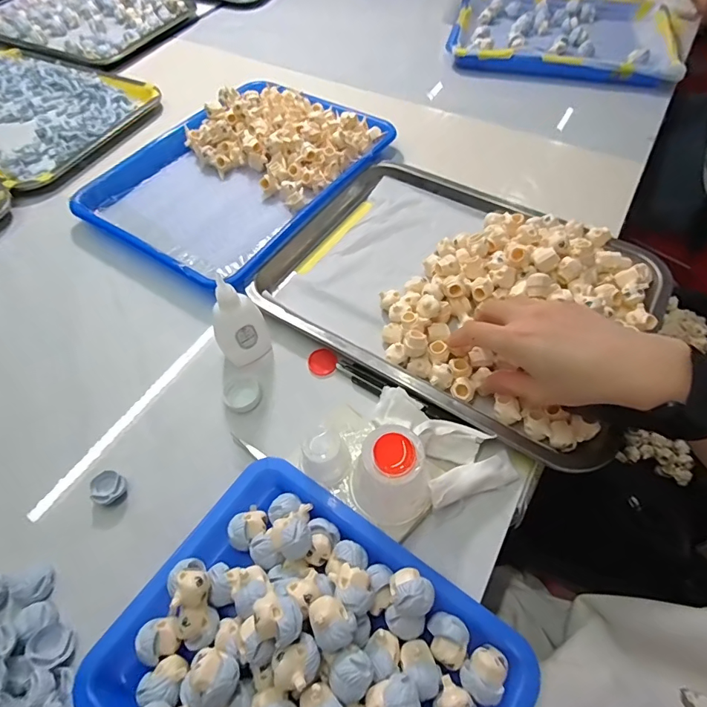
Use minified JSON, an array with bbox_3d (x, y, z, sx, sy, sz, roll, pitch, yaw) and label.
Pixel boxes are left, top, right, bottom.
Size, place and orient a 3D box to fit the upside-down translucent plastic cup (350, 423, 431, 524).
[{"bbox_3d":[0.024,0.083,0.283,0.048,0.065,0.048,-1,58,1],"label":"upside-down translucent plastic cup"}]

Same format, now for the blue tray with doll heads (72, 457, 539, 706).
[{"bbox_3d":[-0.026,0.179,0.237,0.220,0.050,0.171,31,64,19],"label":"blue tray with doll heads"}]

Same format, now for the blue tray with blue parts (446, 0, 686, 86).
[{"bbox_3d":[0.330,-0.515,0.683,0.322,0.033,0.268,13,59,9],"label":"blue tray with blue parts"}]

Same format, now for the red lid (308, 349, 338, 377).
[{"bbox_3d":[-0.027,0.008,0.377,0.024,0.004,0.026,-1,58,1],"label":"red lid"}]

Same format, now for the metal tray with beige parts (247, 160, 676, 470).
[{"bbox_3d":[0.103,-0.079,0.404,0.334,0.045,0.264,27,64,18],"label":"metal tray with beige parts"}]

